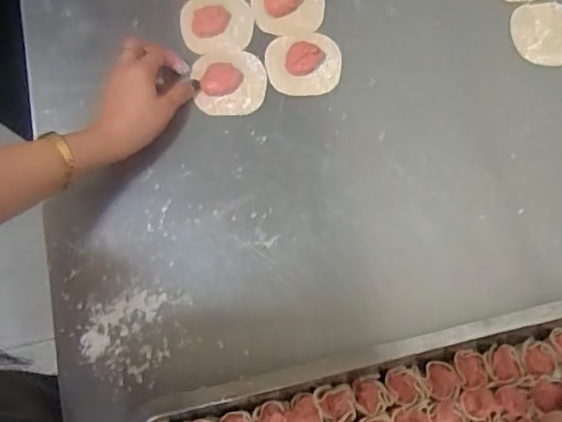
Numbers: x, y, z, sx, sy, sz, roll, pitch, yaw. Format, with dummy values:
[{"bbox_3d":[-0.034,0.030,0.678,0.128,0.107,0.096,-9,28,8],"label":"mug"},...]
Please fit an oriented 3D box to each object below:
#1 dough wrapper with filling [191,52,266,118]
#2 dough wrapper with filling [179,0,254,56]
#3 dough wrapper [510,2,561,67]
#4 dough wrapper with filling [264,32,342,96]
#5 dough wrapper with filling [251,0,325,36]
[{"bbox_3d":[-0.056,-0.136,0.610,0.078,0.021,0.073,1,72,2],"label":"dough wrapper with filling"},{"bbox_3d":[-0.071,-0.206,0.635,0.079,0.021,0.074,-1,72,2],"label":"dough wrapper with filling"},{"bbox_3d":[0.290,-0.193,0.629,0.071,0.004,0.077,-3,74,10],"label":"dough wrapper"},{"bbox_3d":[0.024,-0.161,0.613,0.078,0.030,0.073,-1,72,2],"label":"dough wrapper with filling"},{"bbox_3d":[0.008,-0.234,0.639,0.078,0.018,0.077,8,72,5],"label":"dough wrapper with filling"}]

